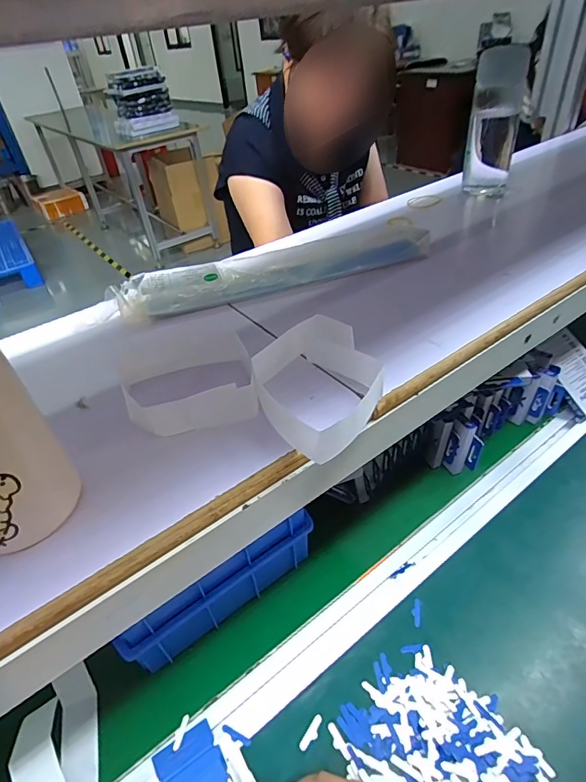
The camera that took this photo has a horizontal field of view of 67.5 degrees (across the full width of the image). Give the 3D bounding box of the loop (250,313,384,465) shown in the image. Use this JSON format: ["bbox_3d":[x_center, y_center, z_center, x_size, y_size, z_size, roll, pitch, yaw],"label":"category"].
[{"bbox_3d":[0.017,-0.006,0.303,0.083,0.029,0.115,-10,40,-4],"label":"loop"}]

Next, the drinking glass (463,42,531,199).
[{"bbox_3d":[0.253,-0.328,0.553,0.064,0.158,0.070,10,43,19],"label":"drinking glass"}]

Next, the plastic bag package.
[{"bbox_3d":[-0.016,-0.128,0.461,0.322,0.027,0.071,-15,41,-10],"label":"plastic bag package"}]

